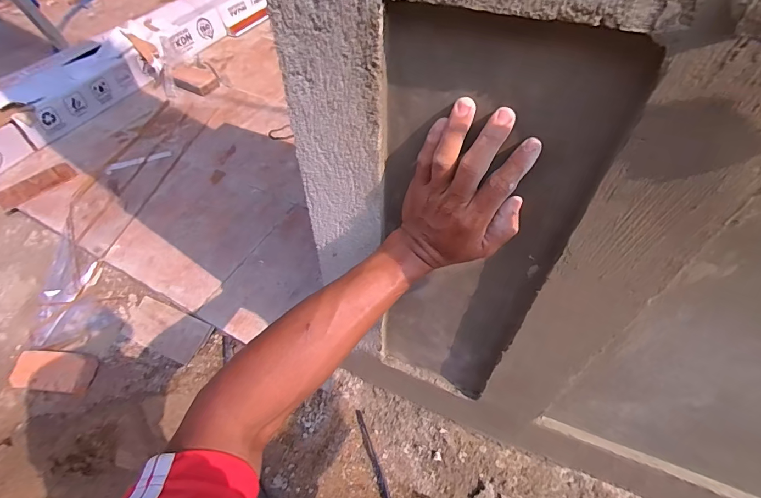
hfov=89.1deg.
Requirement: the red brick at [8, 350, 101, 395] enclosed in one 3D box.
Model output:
[{"bbox_3d":[-0.711,0.263,0.843,0.172,0.040,0.084,6,51,5],"label":"red brick"}]

